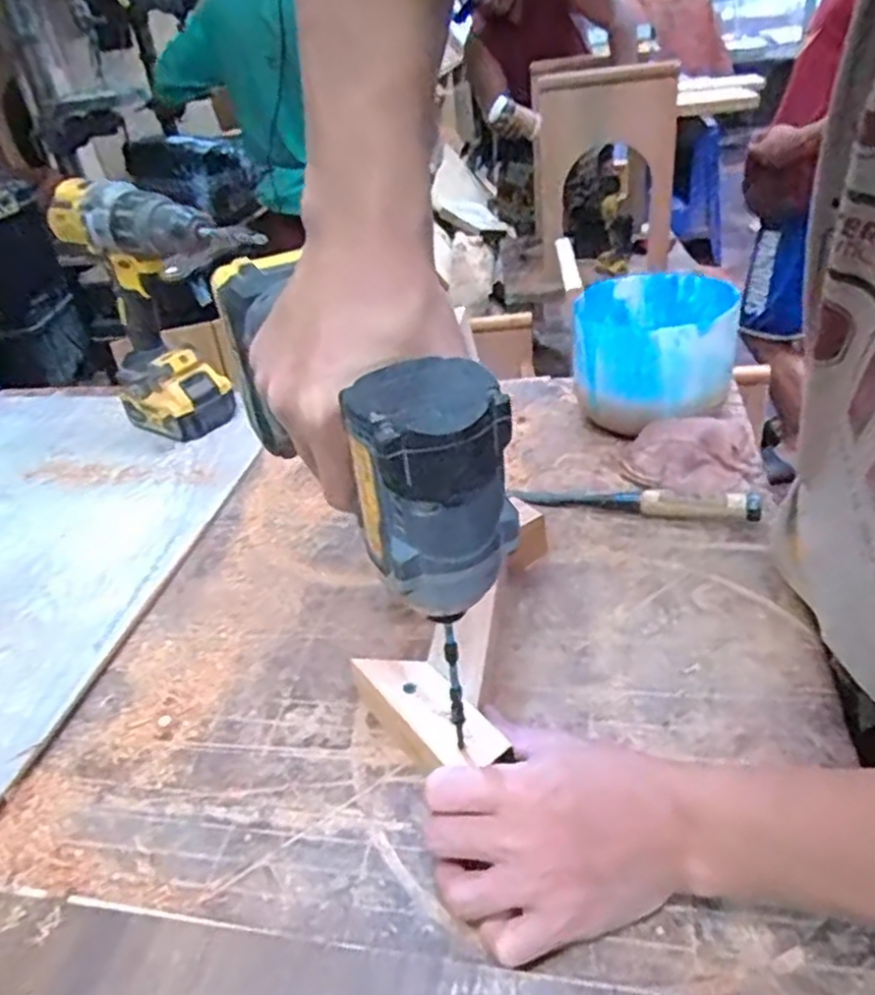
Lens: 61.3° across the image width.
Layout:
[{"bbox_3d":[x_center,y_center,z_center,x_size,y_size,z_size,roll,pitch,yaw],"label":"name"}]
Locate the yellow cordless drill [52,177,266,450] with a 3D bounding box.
[{"bbox_3d":[-0.288,-0.186,0.772,0.226,0.257,0.072,11,38,25],"label":"yellow cordless drill"}]

